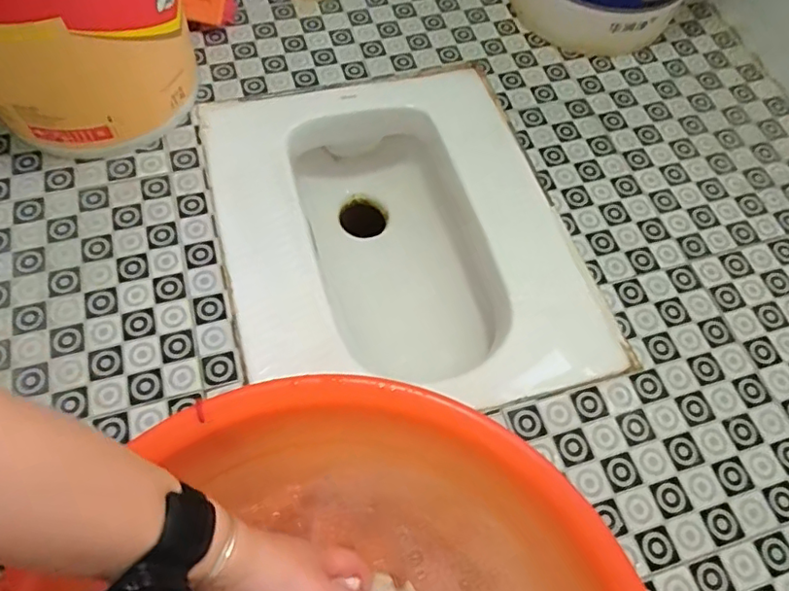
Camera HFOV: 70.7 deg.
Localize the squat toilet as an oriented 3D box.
[{"bbox_3d":[0.000,-0.048,0.782,0.402,0.197,0.506,-14,65,-11],"label":"squat toilet"}]

